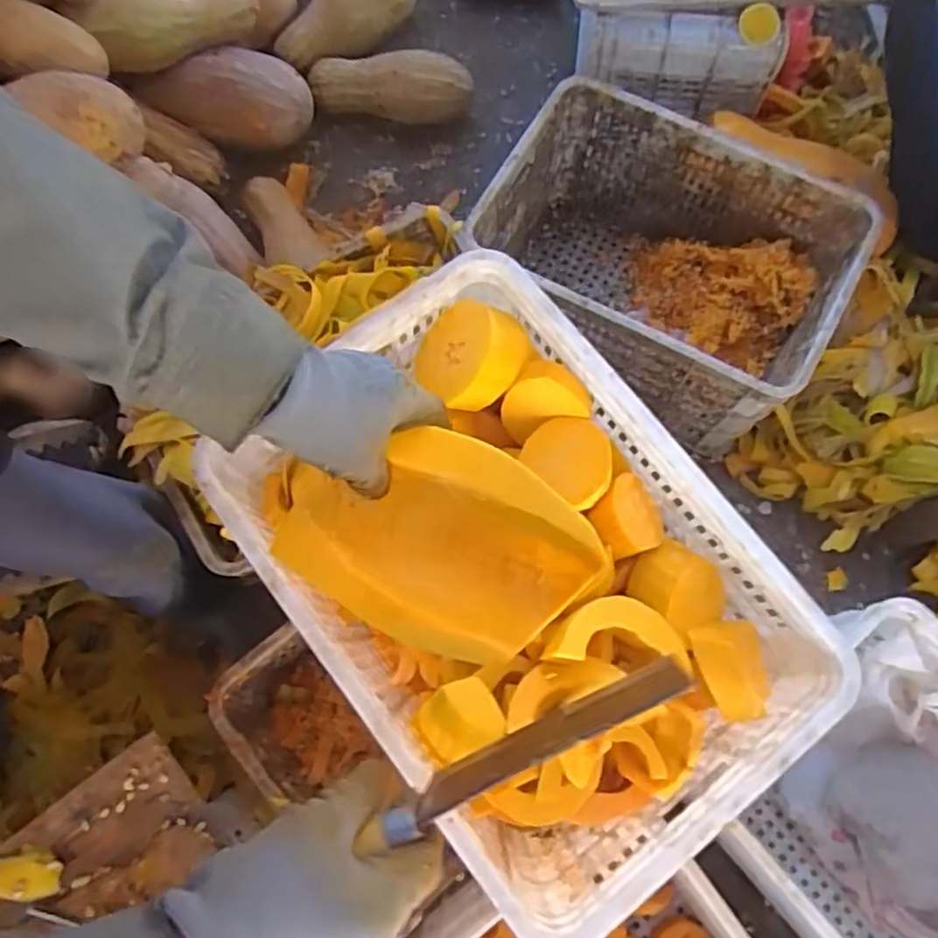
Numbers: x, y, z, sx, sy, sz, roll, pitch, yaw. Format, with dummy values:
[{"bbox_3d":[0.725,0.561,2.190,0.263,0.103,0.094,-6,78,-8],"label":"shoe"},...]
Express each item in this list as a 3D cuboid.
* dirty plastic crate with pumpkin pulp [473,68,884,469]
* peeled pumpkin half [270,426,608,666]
[{"bbox_3d":[0.304,-0.328,1.145,0.518,0.302,0.374,29,78,9],"label":"dirty plastic crate with pumpkin pulp"},{"bbox_3d":[-0.023,0.049,0.473,0.199,0.070,0.136,32,78,9],"label":"peeled pumpkin half"}]

